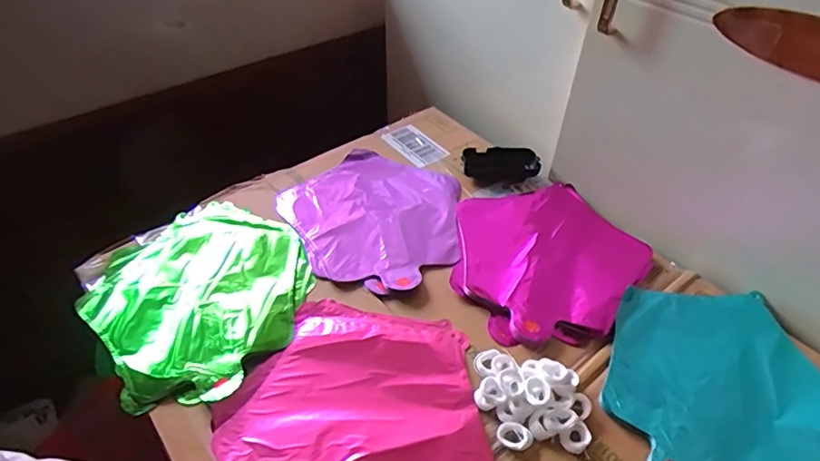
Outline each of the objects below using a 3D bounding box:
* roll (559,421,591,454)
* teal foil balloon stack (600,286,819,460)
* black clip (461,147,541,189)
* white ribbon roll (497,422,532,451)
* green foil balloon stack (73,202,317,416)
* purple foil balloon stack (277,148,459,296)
[{"bbox_3d":[0.149,0.187,0.463,0.026,0.013,0.021,-19,50,-20],"label":"roll"},{"bbox_3d":[0.304,0.145,0.512,0.233,0.015,0.218,-13,48,-15],"label":"teal foil balloon stack"},{"bbox_3d":[0.130,-0.095,0.737,0.105,0.023,0.057,-10,47,-12],"label":"black clip"},{"bbox_3d":[0.094,0.185,0.464,0.031,0.009,0.023,17,48,13],"label":"white ribbon roll"},{"bbox_3d":[-0.229,0.070,0.571,0.245,0.026,0.227,36,54,28],"label":"green foil balloon stack"},{"bbox_3d":[-0.038,-0.023,0.666,0.224,0.017,0.235,-32,55,-29],"label":"purple foil balloon stack"}]

